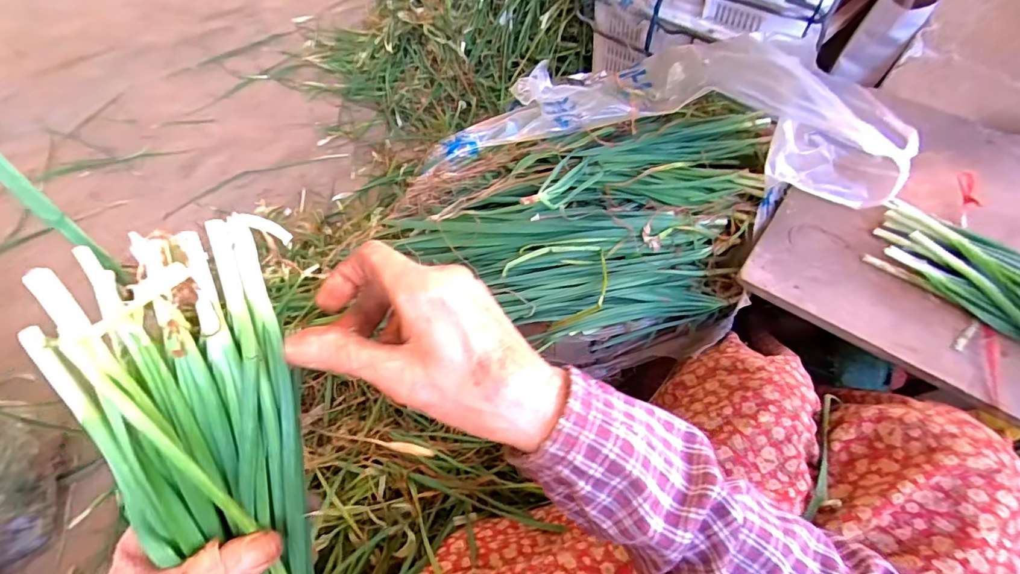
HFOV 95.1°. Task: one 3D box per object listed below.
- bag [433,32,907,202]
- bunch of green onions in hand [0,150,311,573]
[{"bbox_3d":[0.218,-0.280,0.650,0.552,0.121,0.310,12,58,9],"label":"bag"},{"bbox_3d":[-0.142,0.175,0.254,0.082,0.476,0.067,-7,12,-4],"label":"bunch of green onions in hand"}]

